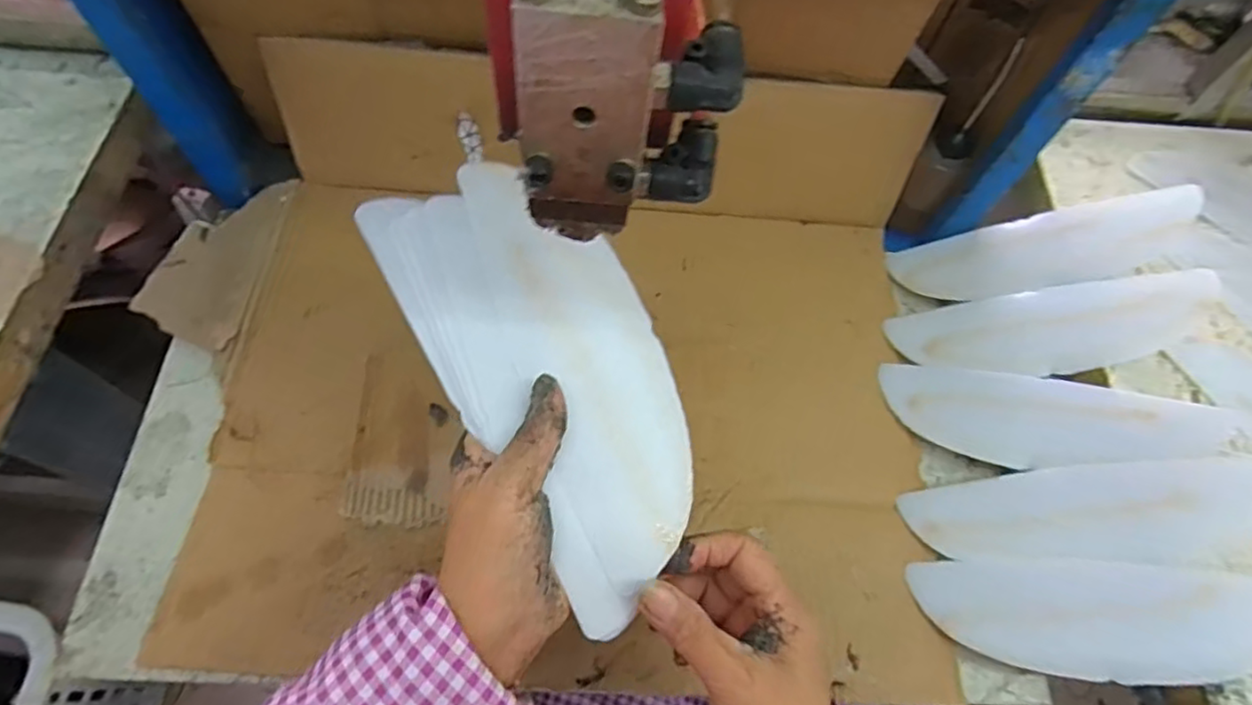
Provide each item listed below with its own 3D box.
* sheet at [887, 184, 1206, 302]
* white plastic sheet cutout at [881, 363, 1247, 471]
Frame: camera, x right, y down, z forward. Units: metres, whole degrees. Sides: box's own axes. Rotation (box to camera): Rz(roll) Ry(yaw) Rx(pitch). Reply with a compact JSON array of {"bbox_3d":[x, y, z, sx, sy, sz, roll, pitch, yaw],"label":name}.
[{"bbox_3d":[0.337,-0.083,0.540,0.213,0.015,0.065,-13,61,26],"label":"sheet"},{"bbox_3d":[0.307,0.052,0.483,0.219,0.008,0.069,7,70,23],"label":"white plastic sheet cutout"}]

